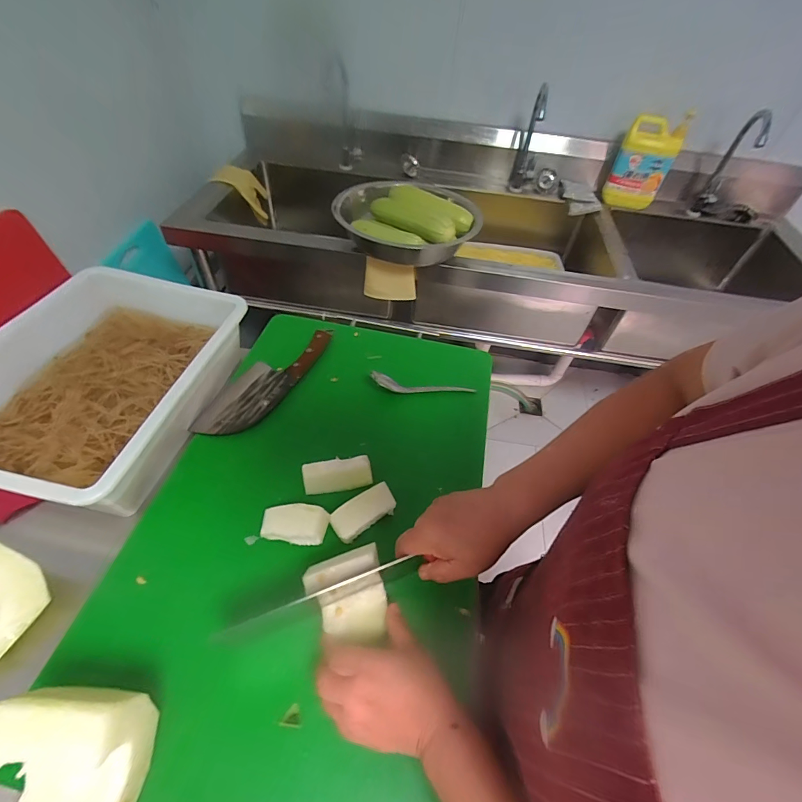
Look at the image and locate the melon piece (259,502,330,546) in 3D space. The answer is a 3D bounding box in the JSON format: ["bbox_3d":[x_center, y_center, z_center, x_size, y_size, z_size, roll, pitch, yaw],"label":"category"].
[{"bbox_3d":[-0.126,0.143,0.462,0.085,0.021,0.040,-3,47,23],"label":"melon piece"}]

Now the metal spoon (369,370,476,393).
[{"bbox_3d":[0.037,-0.028,0.629,0.168,0.024,0.030,0,51,-4],"label":"metal spoon"}]

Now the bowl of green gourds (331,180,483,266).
[{"bbox_3d":[0.016,-0.428,0.928,0.316,0.094,0.321,2,51,-3],"label":"bowl of green gourds"}]

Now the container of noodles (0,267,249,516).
[{"bbox_3d":[-0.417,-0.030,0.550,0.288,0.095,0.355,12,51,5],"label":"container of noodles"}]

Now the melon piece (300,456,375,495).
[{"bbox_3d":[-0.083,0.098,0.518,0.086,0.040,0.030,-5,52,-9],"label":"melon piece"}]

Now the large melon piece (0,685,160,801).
[{"bbox_3d":[-0.254,0.300,0.287,0.087,0.096,0.144,4,51,-2],"label":"large melon piece"}]

